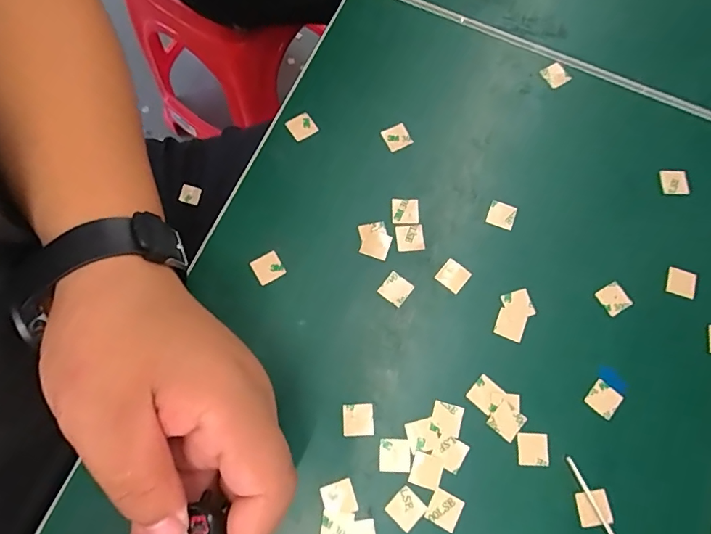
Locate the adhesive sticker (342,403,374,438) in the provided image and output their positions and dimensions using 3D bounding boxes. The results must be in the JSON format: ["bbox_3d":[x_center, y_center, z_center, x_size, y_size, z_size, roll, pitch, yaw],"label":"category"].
[{"bbox_3d":[0.001,0.078,0.238,0.015,0.004,0.015,0,74,-5],"label":"adhesive sticker"}]

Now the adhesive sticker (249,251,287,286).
[{"bbox_3d":[-0.048,0.001,0.259,0.015,0.004,0.015,-29,80,-9],"label":"adhesive sticker"}]

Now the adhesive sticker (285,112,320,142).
[{"bbox_3d":[-0.033,-0.085,0.286,0.015,0.004,0.015,-36,84,-5],"label":"adhesive sticker"}]

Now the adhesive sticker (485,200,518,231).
[{"bbox_3d":[0.085,-0.030,0.274,0.016,0.004,0.015,21,82,4],"label":"adhesive sticker"}]

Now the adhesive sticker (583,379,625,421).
[{"bbox_3d":[0.130,0.070,0.246,0.016,0.004,0.016,40,79,8],"label":"adhesive sticker"}]

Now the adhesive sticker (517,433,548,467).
[{"bbox_3d":[0.090,0.093,0.238,0.015,0.004,0.015,3,76,-1],"label":"adhesive sticker"}]

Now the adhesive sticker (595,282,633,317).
[{"bbox_3d":[0.144,0.017,0.261,0.015,0.004,0.016,-32,77,-11],"label":"adhesive sticker"}]

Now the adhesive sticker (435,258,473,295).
[{"bbox_3d":[0.054,0.005,0.262,0.015,0.004,0.015,38,84,1],"label":"adhesive sticker"}]

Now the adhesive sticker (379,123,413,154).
[{"bbox_3d":[0.025,-0.079,0.286,0.016,0.004,0.015,-26,85,-6],"label":"adhesive sticker"}]

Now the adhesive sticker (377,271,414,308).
[{"bbox_3d":[0.022,0.012,0.259,0.015,0.004,0.015,37,77,5],"label":"adhesive sticker"}]

